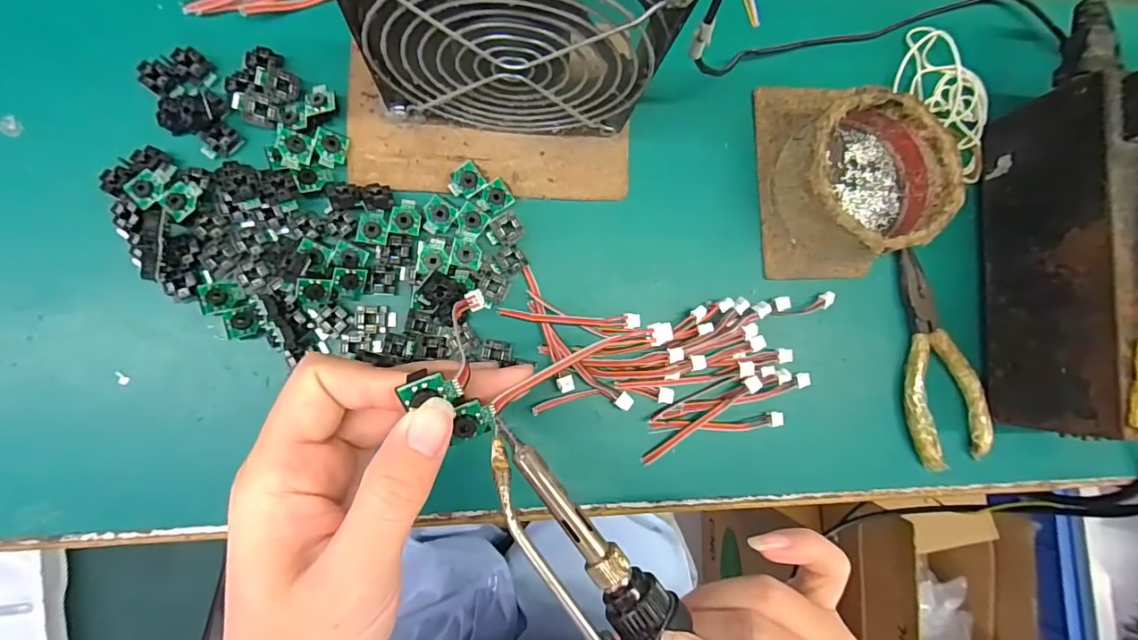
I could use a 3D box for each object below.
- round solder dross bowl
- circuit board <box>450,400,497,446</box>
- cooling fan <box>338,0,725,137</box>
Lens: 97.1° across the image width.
[{"bbox_3d":[0.159,-0.076,0.271,0.080,0.041,0.080,1,86,-8],"label":"round solder dross bowl"},{"bbox_3d":[-0.031,0.032,0.161,0.015,0.006,0.011,-17,89,-9],"label":"circuit board"},{"bbox_3d":[-0.017,-0.112,0.203,0.128,0.130,0.024,2,86,-8],"label":"cooling fan"}]

